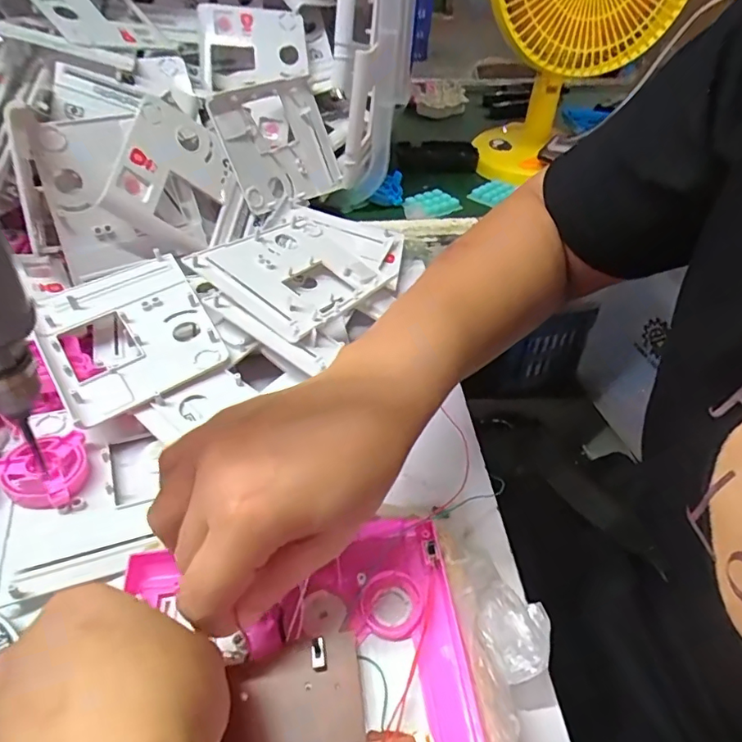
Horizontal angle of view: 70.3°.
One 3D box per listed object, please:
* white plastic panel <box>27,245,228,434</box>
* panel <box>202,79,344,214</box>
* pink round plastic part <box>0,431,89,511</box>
[{"bbox_3d":[-0.189,-0.033,0.405,0.113,0.019,0.149,-23,49,-24],"label":"white plastic panel"},{"bbox_3d":[-0.090,-0.234,0.538,0.017,0.114,0.139,-1,25,45],"label":"panel"},{"bbox_3d":[-0.205,0.064,0.340,0.048,0.027,0.053,25,48,22],"label":"pink round plastic part"}]

